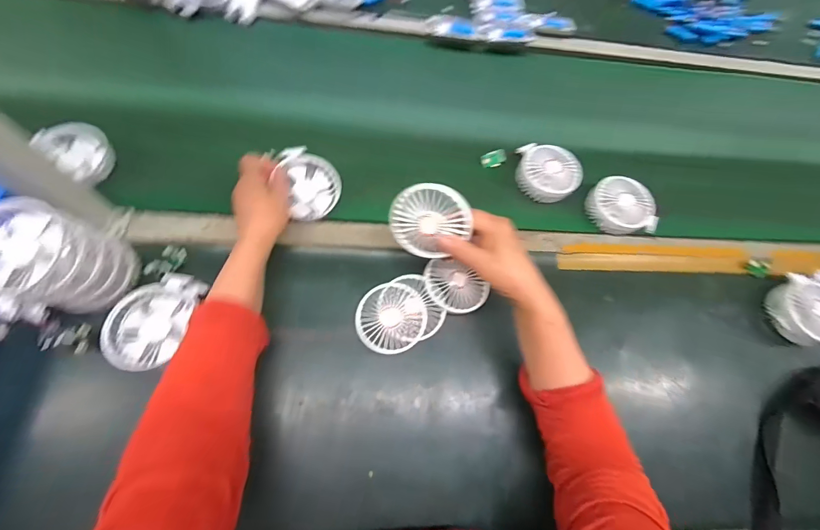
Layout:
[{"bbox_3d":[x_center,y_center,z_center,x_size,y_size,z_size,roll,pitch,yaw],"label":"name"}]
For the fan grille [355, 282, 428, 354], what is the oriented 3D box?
[{"bbox_3d":[-0.024,0.069,0.486,0.088,0.027,0.090,-1,69,-1],"label":"fan grille"}]

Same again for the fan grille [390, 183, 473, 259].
[{"bbox_3d":[0.019,-0.049,0.419,0.083,0.090,0.011,38,34,-7],"label":"fan grille"}]

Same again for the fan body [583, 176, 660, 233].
[{"bbox_3d":[0.329,-0.091,0.580,0.089,0.037,0.087,0,69,-1],"label":"fan body"}]

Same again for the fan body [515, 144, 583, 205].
[{"bbox_3d":[0.213,-0.149,0.589,0.076,0.042,0.107,-39,77,-19],"label":"fan body"}]

